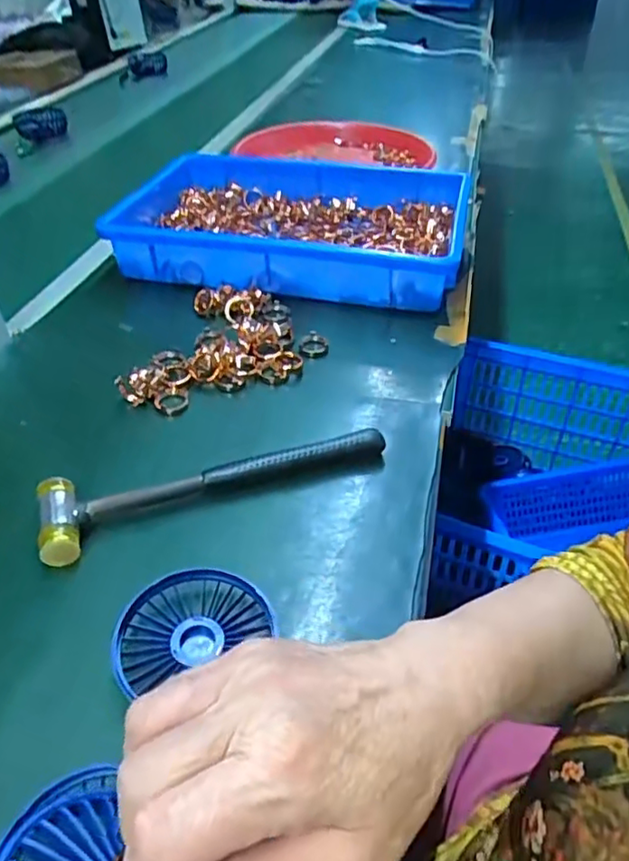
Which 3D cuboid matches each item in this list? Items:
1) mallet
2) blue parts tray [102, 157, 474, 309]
[{"bbox_3d":[-0.066,0.033,0.435,0.237,0.022,0.059,-15,44,-15],"label":"mallet"},{"bbox_3d":[-0.021,-0.233,0.694,0.350,0.066,0.243,10,43,11],"label":"blue parts tray"}]

